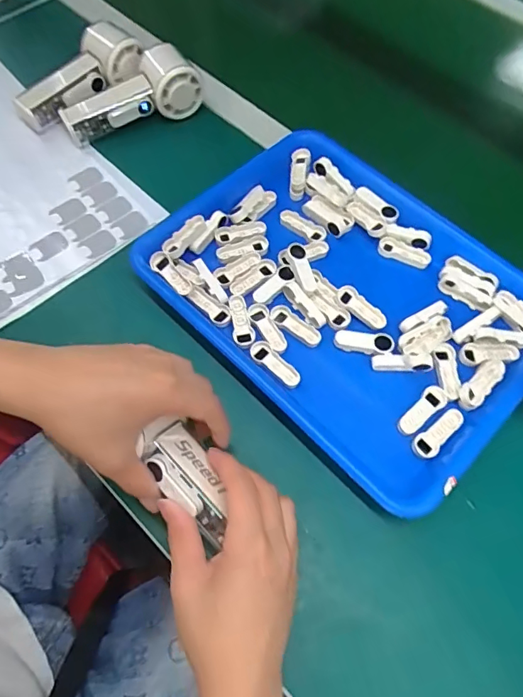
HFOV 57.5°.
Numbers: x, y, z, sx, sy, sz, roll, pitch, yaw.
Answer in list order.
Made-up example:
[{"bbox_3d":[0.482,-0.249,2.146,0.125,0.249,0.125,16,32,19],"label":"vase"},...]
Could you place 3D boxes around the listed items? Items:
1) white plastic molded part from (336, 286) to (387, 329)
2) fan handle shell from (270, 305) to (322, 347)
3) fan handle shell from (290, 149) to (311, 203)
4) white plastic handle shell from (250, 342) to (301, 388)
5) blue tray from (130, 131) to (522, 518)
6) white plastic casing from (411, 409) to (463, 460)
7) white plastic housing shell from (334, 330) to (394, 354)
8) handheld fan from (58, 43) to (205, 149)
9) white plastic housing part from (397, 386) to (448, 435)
[{"bbox_3d":[0.091,-0.037,0.433,0.050,0.010,0.018,40,67,2],"label":"white plastic molded part"},{"bbox_3d":[0.031,-0.021,0.428,0.051,0.004,0.018,33,66,13],"label":"fan handle shell"},{"bbox_3d":[0.039,-0.183,0.501,0.018,0.008,0.057,8,79,1],"label":"fan handle shell"},{"bbox_3d":[0.011,0.014,0.411,0.019,0.005,0.051,-41,72,-20],"label":"white plastic handle shell"},{"bbox_3d":[0.079,-0.052,0.445,0.340,0.043,0.260,41,68,17],"label":"blue tray"},{"bbox_3d":[0.145,0.070,0.390,0.051,0.008,0.019,-36,70,-18],"label":"white plastic casing"},{"bbox_3d":[0.090,-0.006,0.421,0.050,0.010,0.020,10,63,3],"label":"white plastic housing shell"},{"bbox_3d":[-0.147,-0.281,0.535,0.156,0.057,0.069,-22,65,3],"label":"handheld fan"},{"bbox_3d":[0.134,0.051,0.398,0.053,0.004,0.018,-36,70,-18],"label":"white plastic housing part"}]

